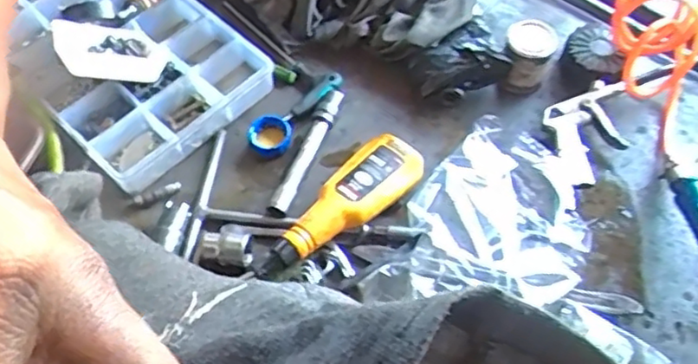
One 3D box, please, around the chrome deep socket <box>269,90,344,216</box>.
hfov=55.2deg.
[{"bbox_3d":[-0.043,-0.030,0.658,0.021,0.020,0.147,19,61,11],"label":"chrome deep socket"}]

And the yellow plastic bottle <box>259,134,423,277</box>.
[{"bbox_3d":[-0.009,0.019,0.616,0.174,0.042,0.061,-38,66,-20],"label":"yellow plastic bottle"}]

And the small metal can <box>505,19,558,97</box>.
[{"bbox_3d":[0.185,-0.131,0.694,0.047,0.069,0.046,0,59,0],"label":"small metal can"}]

